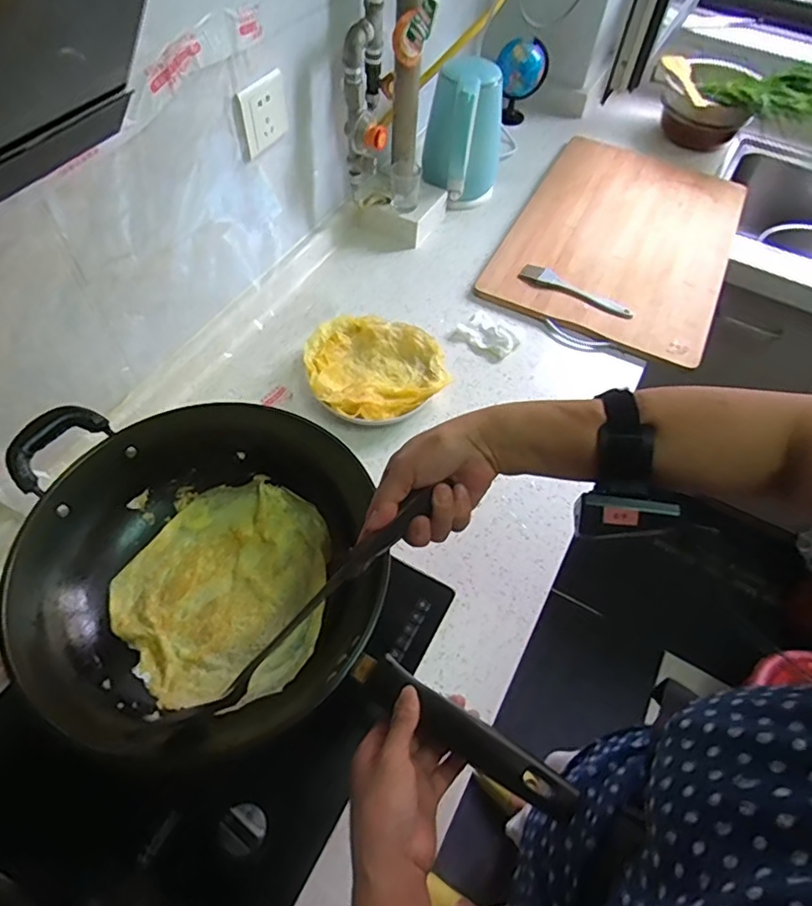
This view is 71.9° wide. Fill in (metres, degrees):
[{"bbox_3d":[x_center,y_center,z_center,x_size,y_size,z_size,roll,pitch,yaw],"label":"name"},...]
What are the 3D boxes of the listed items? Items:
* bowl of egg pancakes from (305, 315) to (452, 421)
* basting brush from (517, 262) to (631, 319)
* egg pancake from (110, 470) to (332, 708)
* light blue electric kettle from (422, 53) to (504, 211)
[{"bbox_3d":[-0.044,-0.124,0.842,0.201,0.051,0.191,2,57,-3],"label":"bowl of egg pancakes"},{"bbox_3d":[0.294,-0.280,0.966,0.202,0.019,0.032,27,59,13],"label":"basting brush"},{"bbox_3d":[-0.184,0.145,0.602,0.217,0.025,0.231,2,57,-3],"label":"egg pancake"},{"bbox_3d":[0.113,-0.588,1.045,0.150,0.227,0.121,-29,63,-21],"label":"light blue electric kettle"}]

